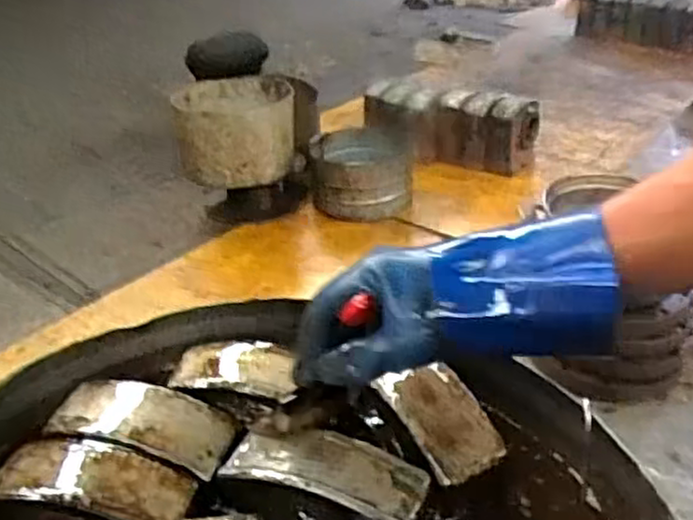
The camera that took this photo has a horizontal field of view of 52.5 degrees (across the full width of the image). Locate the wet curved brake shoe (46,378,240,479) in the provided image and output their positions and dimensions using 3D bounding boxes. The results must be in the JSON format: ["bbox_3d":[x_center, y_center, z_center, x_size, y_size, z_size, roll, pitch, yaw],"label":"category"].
[{"bbox_3d":[-0.172,0.131,0.588,0.163,0.026,0.060,9,33,16],"label":"wet curved brake shoe"}]

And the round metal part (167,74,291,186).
[{"bbox_3d":[-0.277,-0.326,1.763,0.292,0.170,0.327,-8,33,-11],"label":"round metal part"}]

